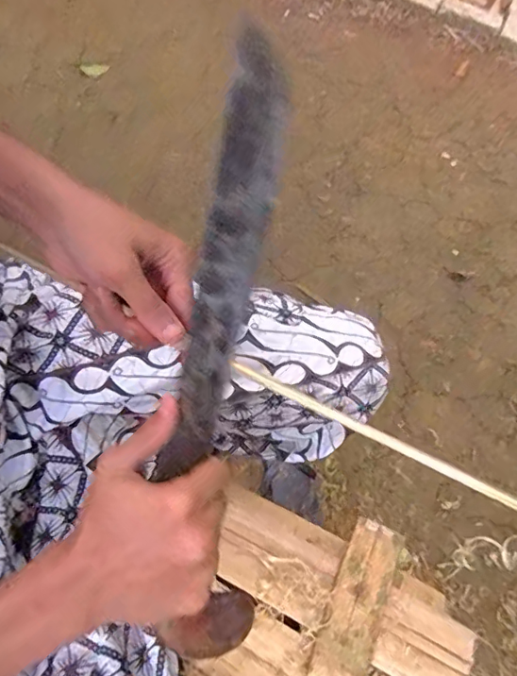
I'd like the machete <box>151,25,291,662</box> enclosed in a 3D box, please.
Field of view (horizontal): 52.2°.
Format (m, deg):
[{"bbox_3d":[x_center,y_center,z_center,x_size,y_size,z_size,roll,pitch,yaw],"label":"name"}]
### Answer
[{"bbox_3d":[-0.020,0.027,0.318,0.060,0.037,0.374,7,102,0],"label":"machete"}]

